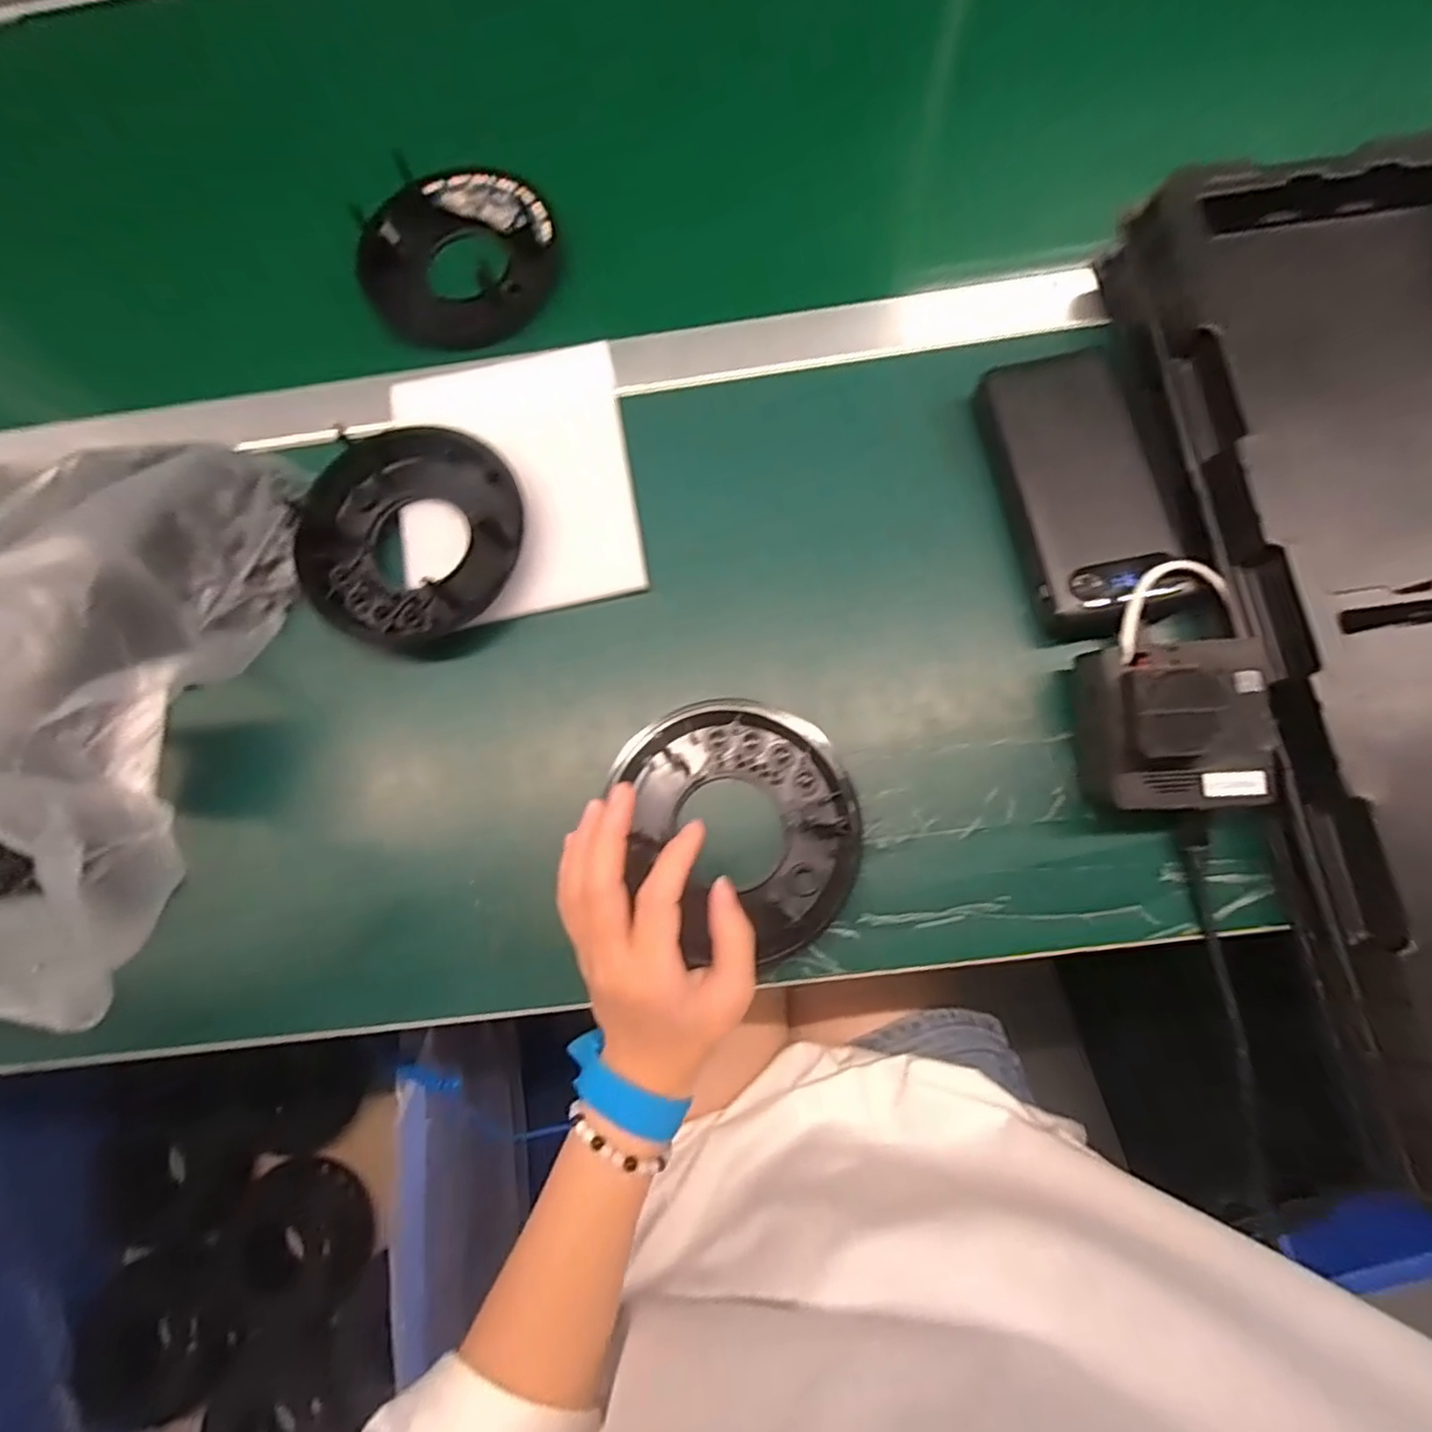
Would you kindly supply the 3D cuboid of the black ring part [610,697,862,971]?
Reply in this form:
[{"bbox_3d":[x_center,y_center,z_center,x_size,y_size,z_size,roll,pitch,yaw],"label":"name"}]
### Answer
[{"bbox_3d":[0.013,0.055,0.338,0.111,0.022,0.127,-13,75,-2],"label":"black ring part"}]

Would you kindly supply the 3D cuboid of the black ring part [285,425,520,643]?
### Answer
[{"bbox_3d":[-0.176,-0.105,0.377,0.124,0.017,0.121,-1,76,4],"label":"black ring part"}]

